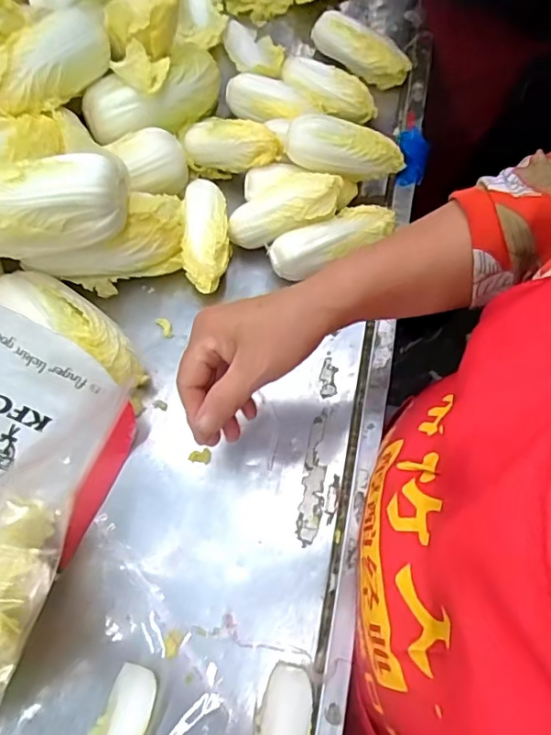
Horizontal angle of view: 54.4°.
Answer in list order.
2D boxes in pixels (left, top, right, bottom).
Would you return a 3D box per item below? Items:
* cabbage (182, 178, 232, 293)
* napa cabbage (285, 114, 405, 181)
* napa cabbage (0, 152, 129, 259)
[{"bbox_3d":[-0.068,-0.129,0.535,0.045,0.049,0.119,-3,69,0],"label":"cabbage"},{"bbox_3d":[0.070,-0.212,0.523,0.121,0.039,0.045,9,68,-10],"label":"napa cabbage"},{"bbox_3d":[-0.193,-0.132,0.435,0.141,0.053,0.057,-13,69,-4],"label":"napa cabbage"}]

